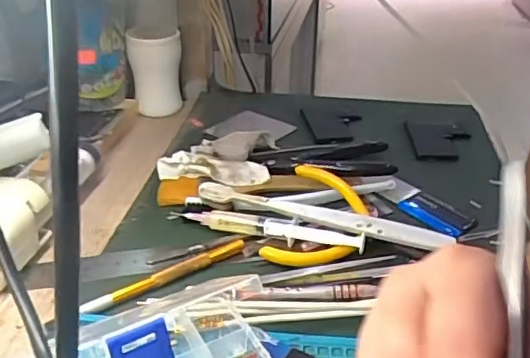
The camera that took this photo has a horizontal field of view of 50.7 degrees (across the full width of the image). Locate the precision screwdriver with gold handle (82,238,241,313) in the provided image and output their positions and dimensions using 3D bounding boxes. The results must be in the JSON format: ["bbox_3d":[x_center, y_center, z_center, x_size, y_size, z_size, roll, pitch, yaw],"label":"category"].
[{"bbox_3d":[-0.062,0.062,0.361,0.113,0.009,0.011,-19,36,-30],"label":"precision screwdriver with gold handle"}]

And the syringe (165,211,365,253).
[{"bbox_3d":[-0.002,0.034,0.397,0.144,0.013,0.015,9,31,14],"label":"syringe"}]

